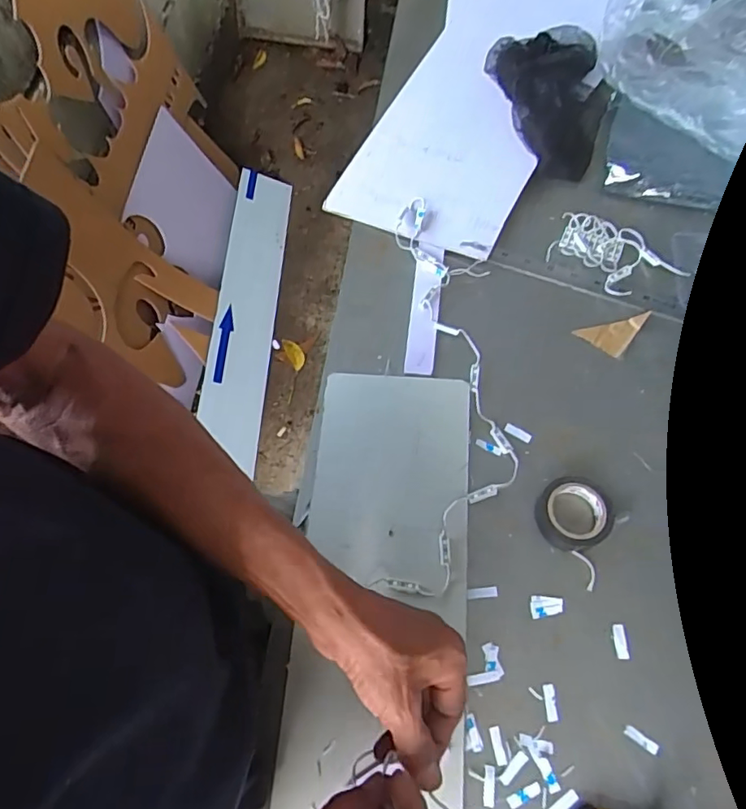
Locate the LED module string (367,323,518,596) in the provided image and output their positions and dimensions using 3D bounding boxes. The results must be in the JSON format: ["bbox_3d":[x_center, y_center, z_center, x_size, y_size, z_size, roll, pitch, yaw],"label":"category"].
[{"bbox_3d":[0.080,0.046,0.495,0.101,0.011,0.261,13,67,7],"label":"LED module string"}]

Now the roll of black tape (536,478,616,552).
[{"bbox_3d":[0.172,0.093,0.461,0.061,0.023,0.059,-1,67,1],"label":"roll of black tape"}]

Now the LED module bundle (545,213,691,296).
[{"bbox_3d":[0.255,-0.154,0.573,0.128,0.015,0.080,33,71,14],"label":"LED module bundle"}]

